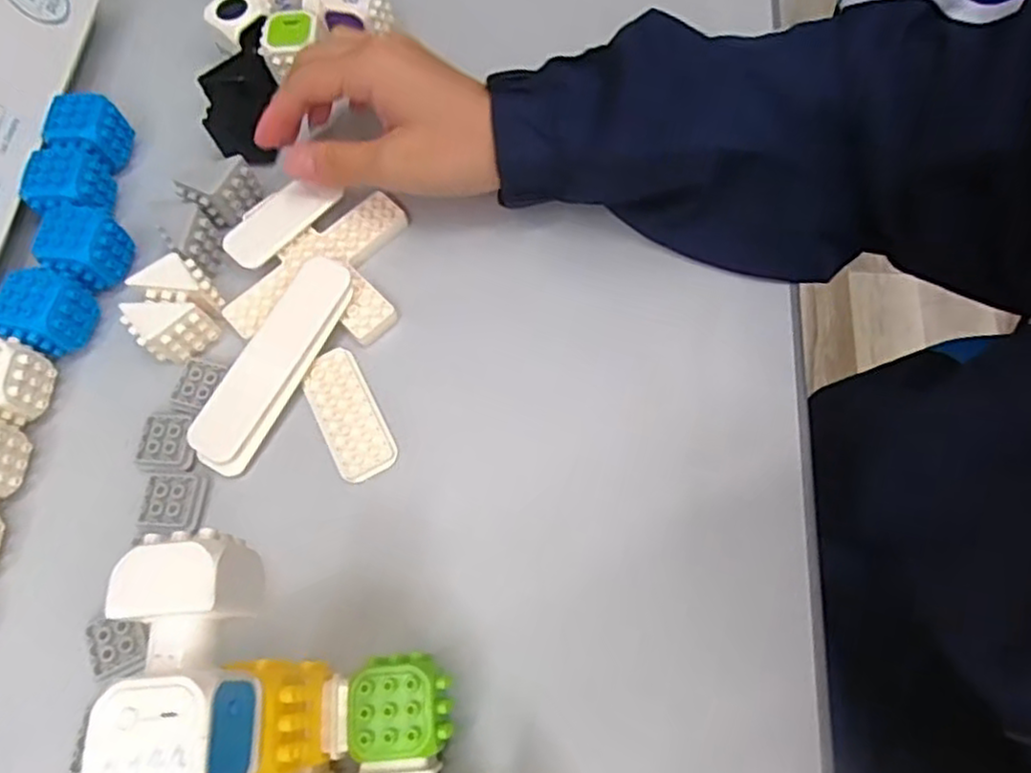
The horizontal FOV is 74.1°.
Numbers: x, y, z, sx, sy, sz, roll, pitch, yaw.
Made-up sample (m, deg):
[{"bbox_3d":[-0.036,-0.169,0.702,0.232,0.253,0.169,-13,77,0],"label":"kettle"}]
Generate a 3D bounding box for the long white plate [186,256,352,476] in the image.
[{"bbox_3d":[-0.116,-0.012,0.324,0.031,0.008,0.108,29,79,-1],"label":"long white plate"}]

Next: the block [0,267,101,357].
[{"bbox_3d":[-0.229,-0.034,0.336,0.031,0.037,0.036,11,68,10],"label":"block"}]

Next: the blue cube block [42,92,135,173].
[{"bbox_3d":[-0.235,-0.140,0.379,0.031,0.032,0.032,7,67,8],"label":"blue cube block"}]

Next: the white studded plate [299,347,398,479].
[{"bbox_3d":[-0.079,0.014,0.323,0.027,0.010,0.066,-28,67,-7],"label":"white studded plate"}]

